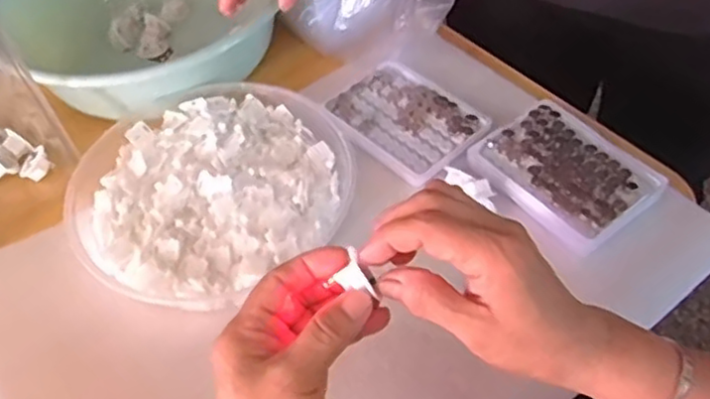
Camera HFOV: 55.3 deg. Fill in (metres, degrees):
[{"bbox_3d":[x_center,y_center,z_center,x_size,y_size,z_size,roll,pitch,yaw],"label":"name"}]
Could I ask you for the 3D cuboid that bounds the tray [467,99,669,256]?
[{"bbox_3d":[0.173,-0.024,0.552,0.100,0.019,0.131,-31,56,-20],"label":"tray"}]

